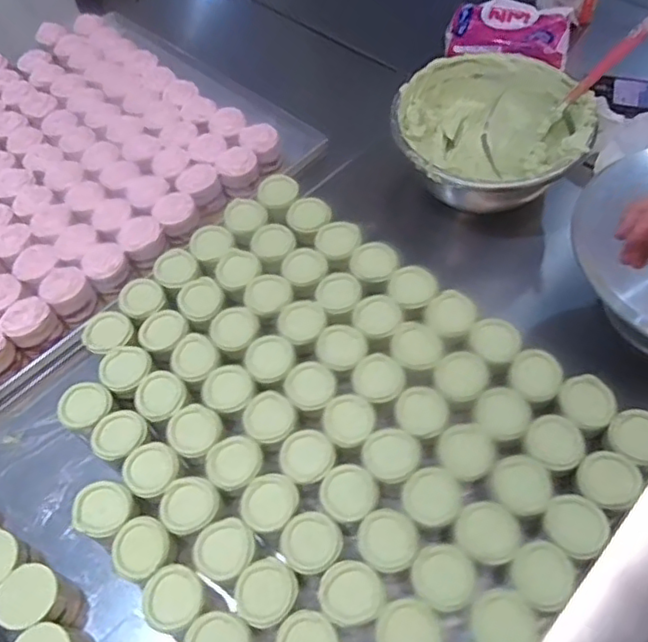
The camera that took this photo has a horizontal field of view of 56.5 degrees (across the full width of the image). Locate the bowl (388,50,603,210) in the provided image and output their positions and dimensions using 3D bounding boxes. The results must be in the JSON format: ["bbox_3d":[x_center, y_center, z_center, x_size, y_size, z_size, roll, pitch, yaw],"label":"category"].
[{"bbox_3d":[0.227,-0.244,0.853,0.252,0.128,0.249,-2,56,3],"label":"bowl"}]

